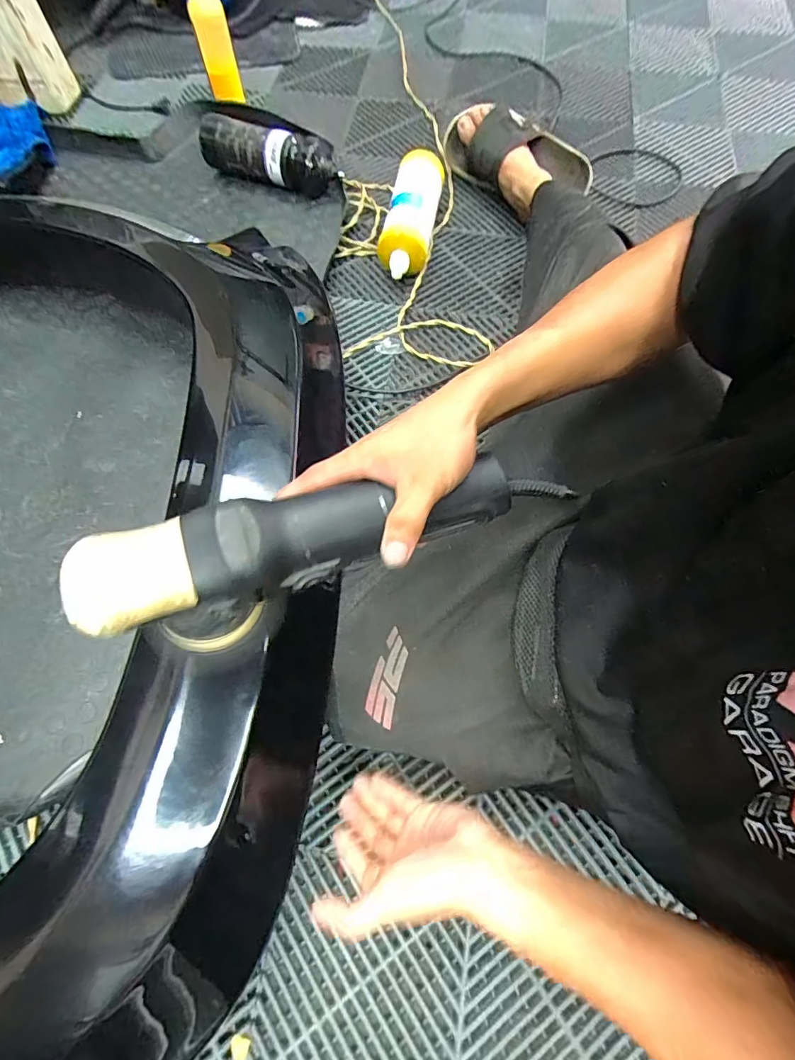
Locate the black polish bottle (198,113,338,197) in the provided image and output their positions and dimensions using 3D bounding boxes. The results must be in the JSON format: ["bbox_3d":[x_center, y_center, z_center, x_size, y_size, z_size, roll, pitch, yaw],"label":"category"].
[{"bbox_3d":[-0.235,-0.695,0.849,0.265,0.082,0.094,21,70,7],"label":"black polish bottle"}]

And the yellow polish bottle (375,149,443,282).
[{"bbox_3d":[0.028,-0.552,0.796,0.082,0.089,0.268,11,69,3],"label":"yellow polish bottle"}]

